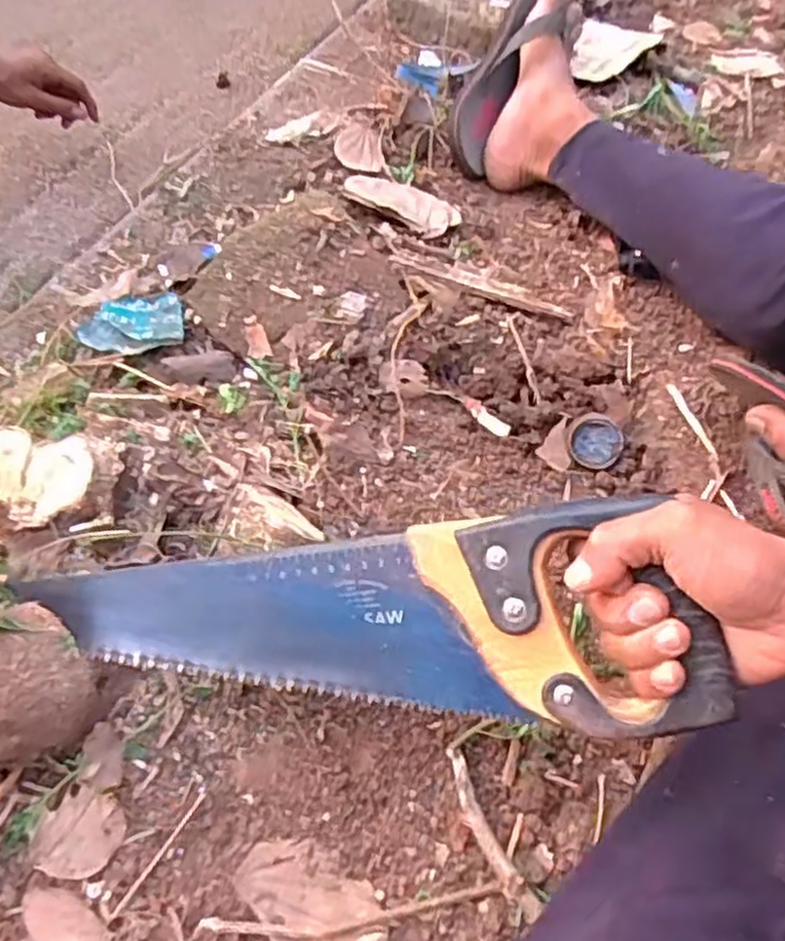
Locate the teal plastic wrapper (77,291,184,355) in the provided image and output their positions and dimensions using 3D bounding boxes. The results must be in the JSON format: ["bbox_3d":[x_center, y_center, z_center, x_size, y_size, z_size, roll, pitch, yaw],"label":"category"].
[{"bbox_3d":[-0.218,-0.122,0.615,0.084,0.013,0.066,-11,58,-4],"label":"teal plastic wrapper"}]

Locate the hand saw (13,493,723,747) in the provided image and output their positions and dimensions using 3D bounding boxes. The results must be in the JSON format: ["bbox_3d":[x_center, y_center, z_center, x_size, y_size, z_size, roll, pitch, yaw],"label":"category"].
[{"bbox_3d":[-0.015,0.086,0.387,0.340,0.028,0.106,-9,87,17],"label":"hand saw"}]

